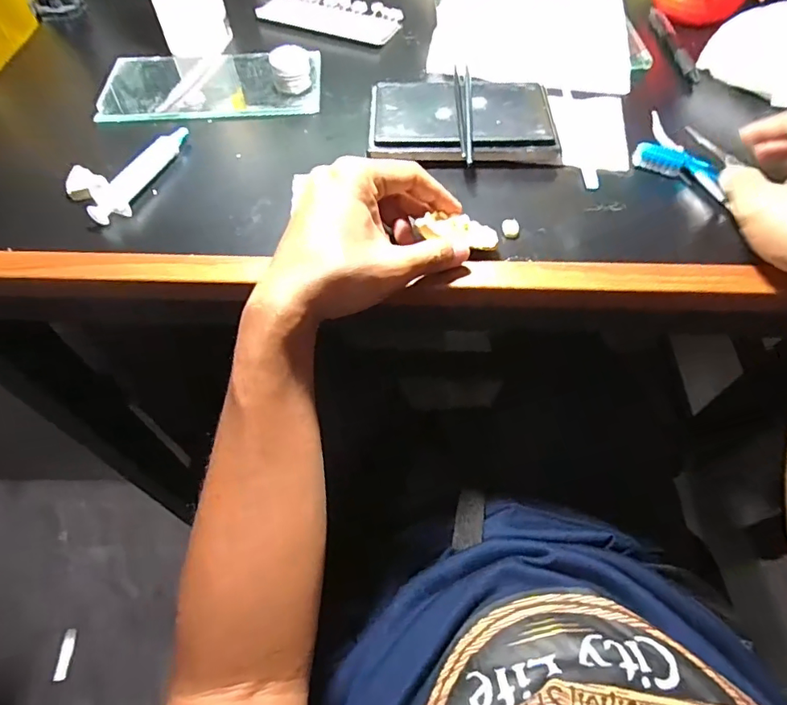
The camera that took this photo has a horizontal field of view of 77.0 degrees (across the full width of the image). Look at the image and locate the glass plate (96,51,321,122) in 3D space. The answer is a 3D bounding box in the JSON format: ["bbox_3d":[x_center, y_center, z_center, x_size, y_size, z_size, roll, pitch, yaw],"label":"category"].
[{"bbox_3d":[-0.168,-0.259,0.467,0.193,0.011,0.117,-3,58,-2],"label":"glass plate"}]

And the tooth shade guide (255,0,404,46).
[{"bbox_3d":[-0.065,-0.367,0.535,0.147,0.010,0.069,20,60,12],"label":"tooth shade guide"}]

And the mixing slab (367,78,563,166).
[{"bbox_3d":[0.056,-0.195,0.416,0.150,0.022,0.090,-1,58,0],"label":"mixing slab"}]

